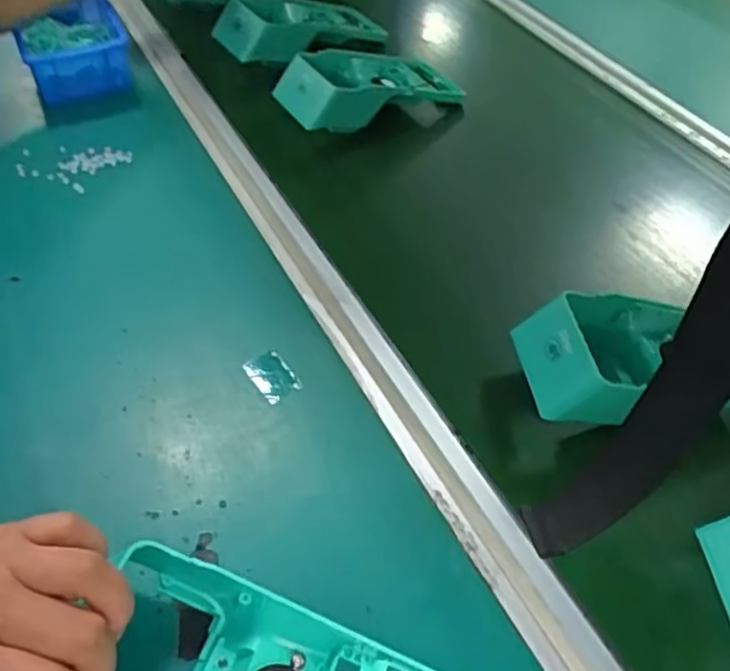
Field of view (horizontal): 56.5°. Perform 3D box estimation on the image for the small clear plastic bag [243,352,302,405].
[{"bbox_3d":[-0.063,0.027,0.457,0.026,0.004,0.044,-29,48,-16],"label":"small clear plastic bag"}]

